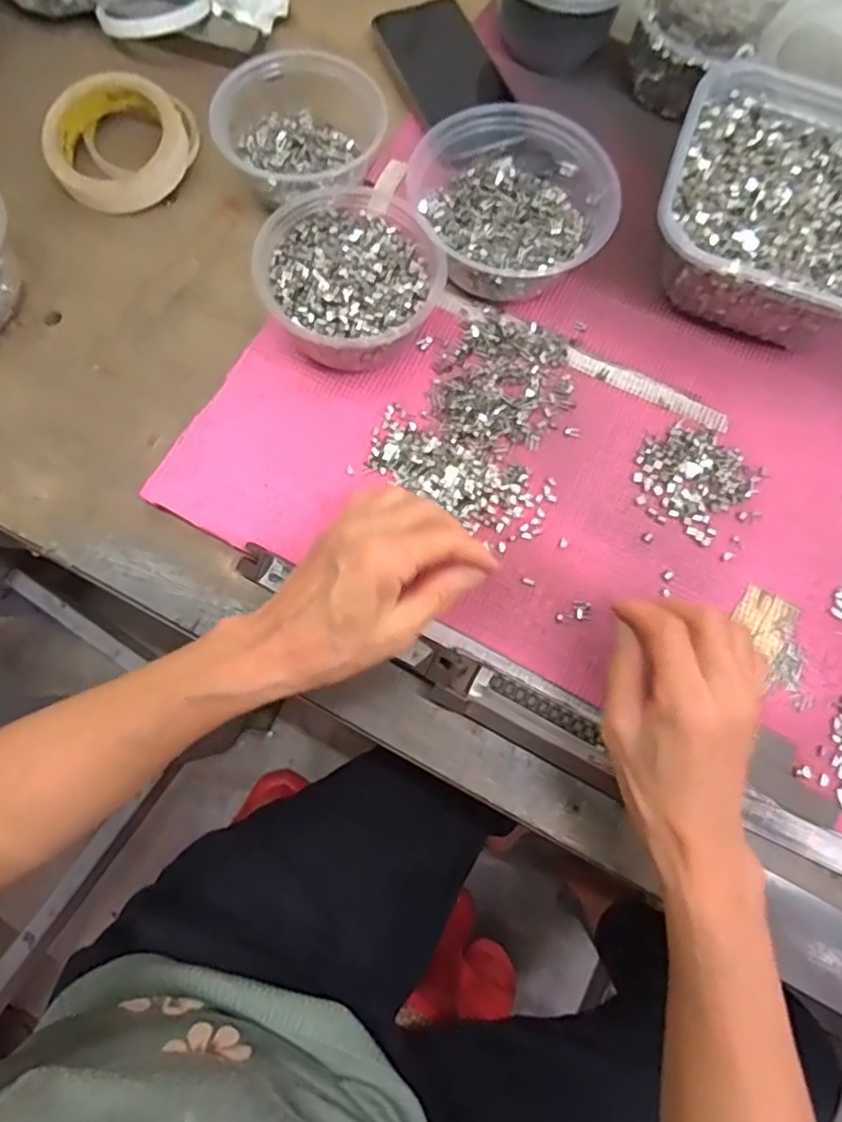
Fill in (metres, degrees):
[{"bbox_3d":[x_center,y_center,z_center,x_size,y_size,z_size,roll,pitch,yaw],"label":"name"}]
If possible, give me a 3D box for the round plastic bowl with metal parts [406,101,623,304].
[{"bbox_3d":[0.068,-0.251,0.445,0.142,0.053,0.132,1,74,-4],"label":"round plastic bowl with metal parts"}]

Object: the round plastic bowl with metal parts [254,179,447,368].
[{"bbox_3d":[-0.046,-0.185,0.422,0.109,0.051,0.117,1,74,-4],"label":"round plastic bowl with metal parts"}]

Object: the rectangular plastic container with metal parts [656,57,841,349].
[{"bbox_3d":[0.251,-0.241,0.444,0.173,0.064,0.184,21,75,3],"label":"rectangular plastic container with metal parts"}]

